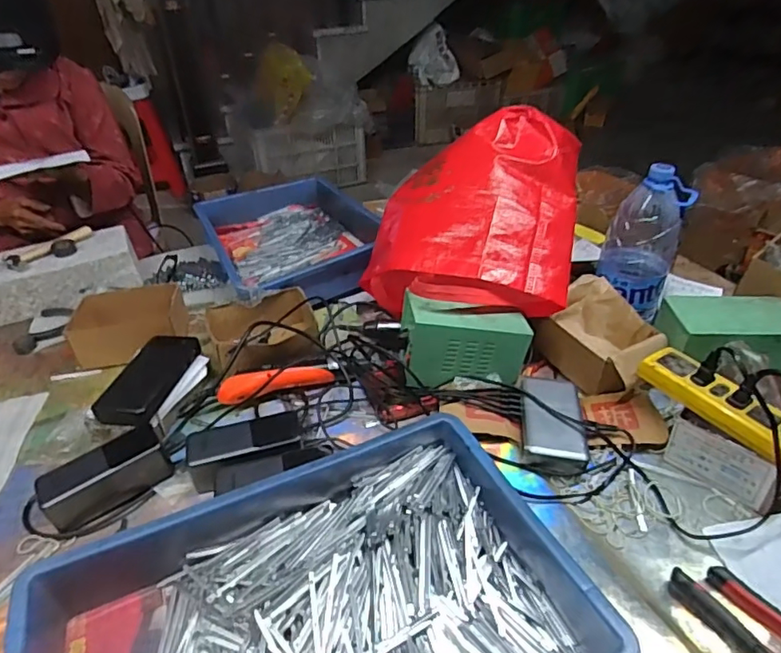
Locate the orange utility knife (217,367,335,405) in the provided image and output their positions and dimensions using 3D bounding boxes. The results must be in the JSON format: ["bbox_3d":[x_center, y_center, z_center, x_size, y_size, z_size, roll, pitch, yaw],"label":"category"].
[{"bbox_3d":[-0.158,0.079,0.756,0.153,0.039,0.026,-13,39,-12],"label":"orange utility knife"}]

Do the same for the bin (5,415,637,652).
[{"bbox_3d":[-0.068,0.257,0.459,0.435,0.079,0.297,-17,38,-20],"label":"bin"}]

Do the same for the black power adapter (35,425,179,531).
[{"bbox_3d":[-0.326,0.171,0.625,0.132,0.053,0.062,-24,40,-29],"label":"black power adapter"}]

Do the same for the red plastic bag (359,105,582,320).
[{"bbox_3d":[0.117,-0.156,0.796,0.297,0.205,0.299,10,39,12],"label":"red plastic bag"}]

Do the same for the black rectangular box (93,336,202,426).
[{"bbox_3d":[-0.318,0.067,0.721,0.069,0.023,0.156,5,36,11],"label":"black rectangular box"}]

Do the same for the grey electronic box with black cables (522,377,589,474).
[{"bbox_3d":[0.201,0.121,0.682,0.074,0.040,0.132,4,35,8],"label":"grey electronic box with black cables"}]

